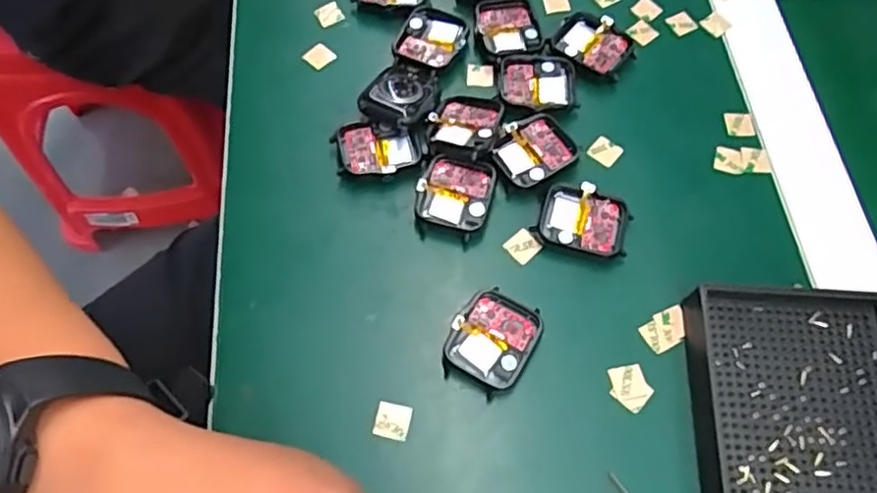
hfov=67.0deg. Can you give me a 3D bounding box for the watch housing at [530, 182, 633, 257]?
[{"bbox_3d":[0.075,-0.013,0.344,0.046,0.012,0.035,14,66,6],"label":"watch housing"}]

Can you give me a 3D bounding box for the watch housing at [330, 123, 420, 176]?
[{"bbox_3d":[-0.034,-0.052,0.361,0.046,0.009,0.033,-1,65,-1],"label":"watch housing"}]

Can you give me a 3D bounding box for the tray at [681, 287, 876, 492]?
[{"bbox_3d":[0.164,0.087,0.292,0.095,0.019,0.134,3,65,1],"label":"tray"}]

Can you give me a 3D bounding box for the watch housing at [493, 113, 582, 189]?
[{"bbox_3d":[0.052,-0.052,0.360,0.043,0.006,0.037,-32,69,-14],"label":"watch housing"}]

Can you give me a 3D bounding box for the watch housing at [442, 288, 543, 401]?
[{"bbox_3d":[0.025,0.046,0.316,0.037,0.012,0.045,29,68,12],"label":"watch housing"}]

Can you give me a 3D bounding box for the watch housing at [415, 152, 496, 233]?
[{"bbox_3d":[0.008,-0.027,0.348,0.037,0.012,0.039,13,66,6],"label":"watch housing"}]

